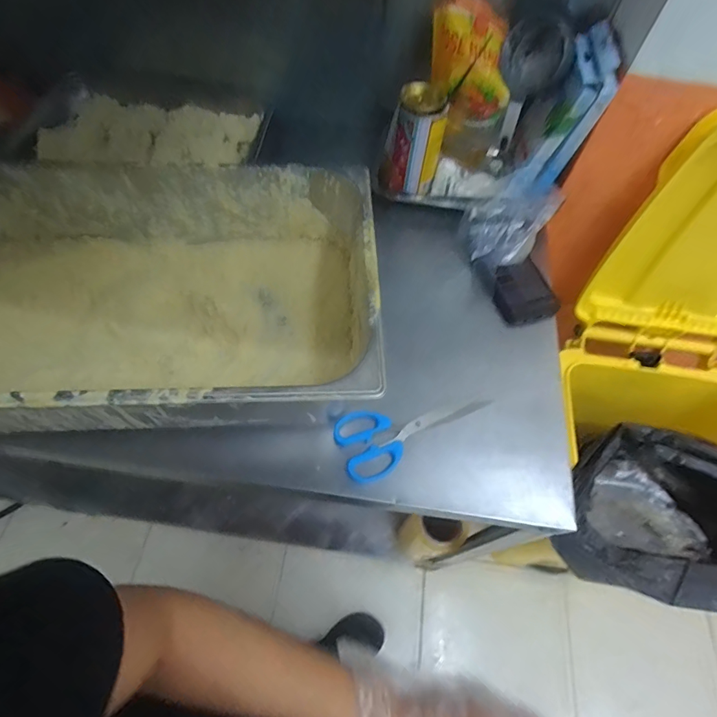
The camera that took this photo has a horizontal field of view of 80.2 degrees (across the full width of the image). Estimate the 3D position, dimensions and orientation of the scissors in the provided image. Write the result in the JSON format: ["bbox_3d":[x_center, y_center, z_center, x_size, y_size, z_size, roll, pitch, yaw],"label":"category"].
[{"bbox_3d":[0.070,0.082,0.517,0.193,0.012,0.080,-19,64,-12],"label":"scissors"}]

